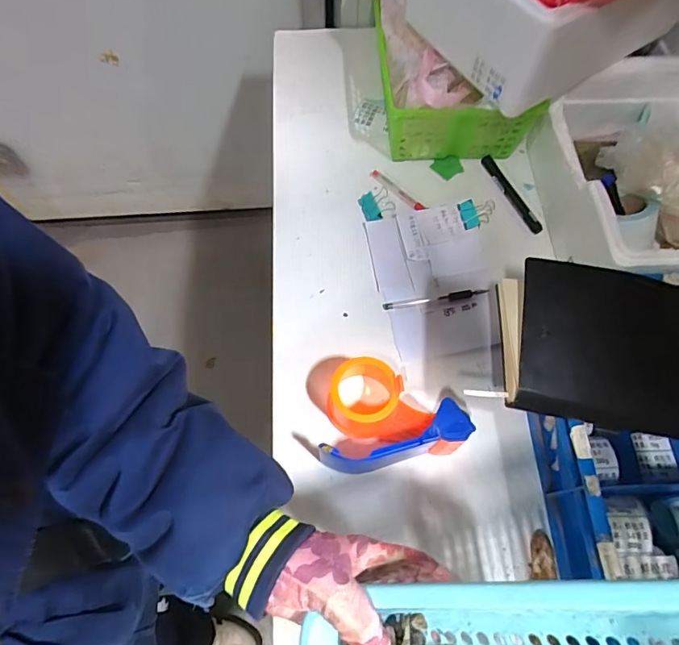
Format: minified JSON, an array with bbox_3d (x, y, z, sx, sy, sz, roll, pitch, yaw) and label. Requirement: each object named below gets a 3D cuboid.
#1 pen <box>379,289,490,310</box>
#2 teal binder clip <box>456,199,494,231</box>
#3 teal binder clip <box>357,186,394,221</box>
[{"bbox_3d":[0.126,-0.031,0.605,0.137,0.005,0.011,-8,65,-4],"label":"pen"},{"bbox_3d":[0.194,-0.154,0.648,0.046,0.027,0.040,-11,65,-6],"label":"teal binder clip"},{"bbox_3d":[0.055,-0.172,0.663,0.045,0.026,0.044,-16,66,-8],"label":"teal binder clip"}]

